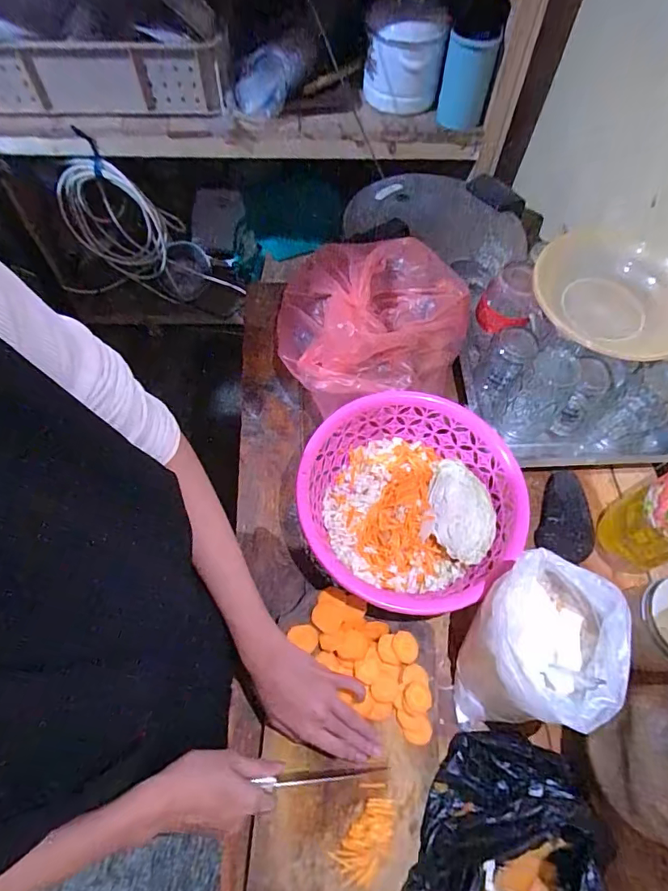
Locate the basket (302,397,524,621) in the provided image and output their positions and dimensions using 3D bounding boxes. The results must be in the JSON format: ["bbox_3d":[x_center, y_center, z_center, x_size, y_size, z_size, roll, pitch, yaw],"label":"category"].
[{"bbox_3d":[0.091,0.065,0.572,0.250,0.087,0.246,1,62,-2],"label":"basket"}]

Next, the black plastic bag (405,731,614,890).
[{"bbox_3d":[0.153,0.400,0.412,0.156,0.062,0.252,23,64,9],"label":"black plastic bag"}]

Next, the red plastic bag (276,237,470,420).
[{"bbox_3d":[0.052,-0.188,0.665,0.266,0.116,0.279,10,62,3],"label":"red plastic bag"}]

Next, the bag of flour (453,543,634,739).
[{"bbox_3d":[0.194,0.199,0.460,0.105,0.144,0.149,18,63,7],"label":"bag of flour"}]

